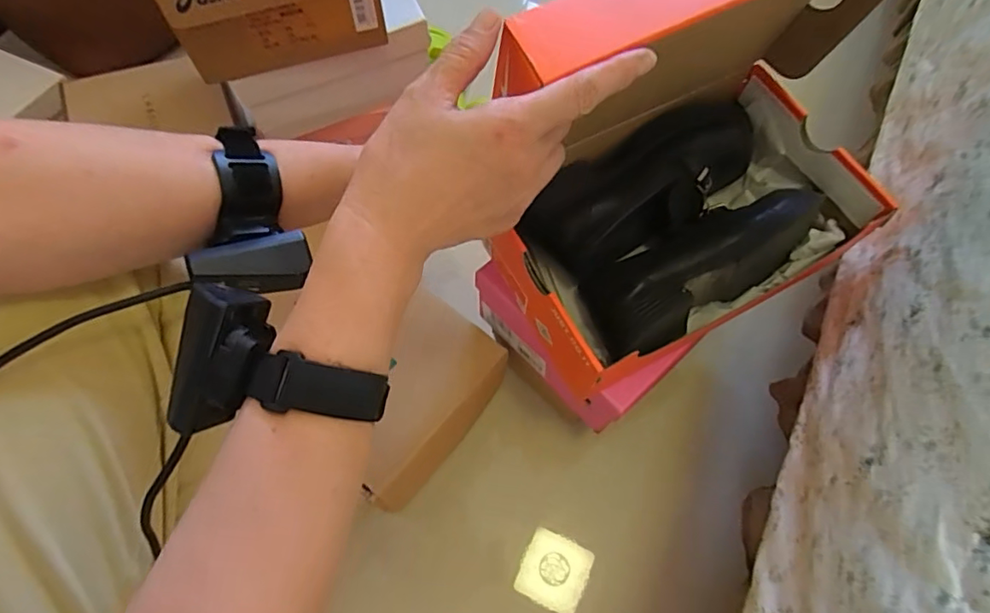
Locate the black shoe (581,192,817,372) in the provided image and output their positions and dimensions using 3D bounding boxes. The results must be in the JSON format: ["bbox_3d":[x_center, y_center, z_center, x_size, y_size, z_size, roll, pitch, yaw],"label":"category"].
[{"bbox_3d":[0.179,-0.041,0.480,0.223,0.073,0.087,-30,69,-12],"label":"black shoe"}]

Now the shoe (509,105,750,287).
[{"bbox_3d":[0.136,-0.110,0.498,0.225,0.062,0.088,-30,69,-12],"label":"shoe"}]

